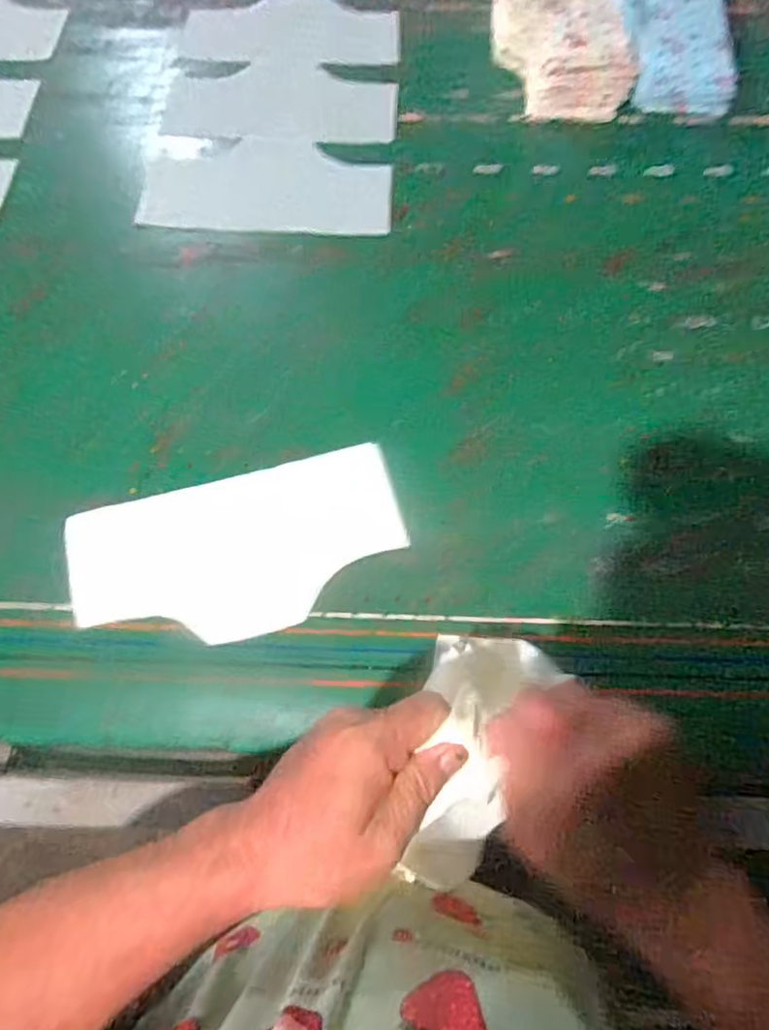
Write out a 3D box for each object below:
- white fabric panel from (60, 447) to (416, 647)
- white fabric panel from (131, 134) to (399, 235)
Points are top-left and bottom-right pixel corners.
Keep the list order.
[{"bbox_3d":[-0.139,0.036,0.623,0.317,0.012,0.163,-15,70,-10],"label":"white fabric panel"},{"bbox_3d":[-0.155,-0.446,0.847,0.328,0.009,0.179,4,66,2],"label":"white fabric panel"}]

